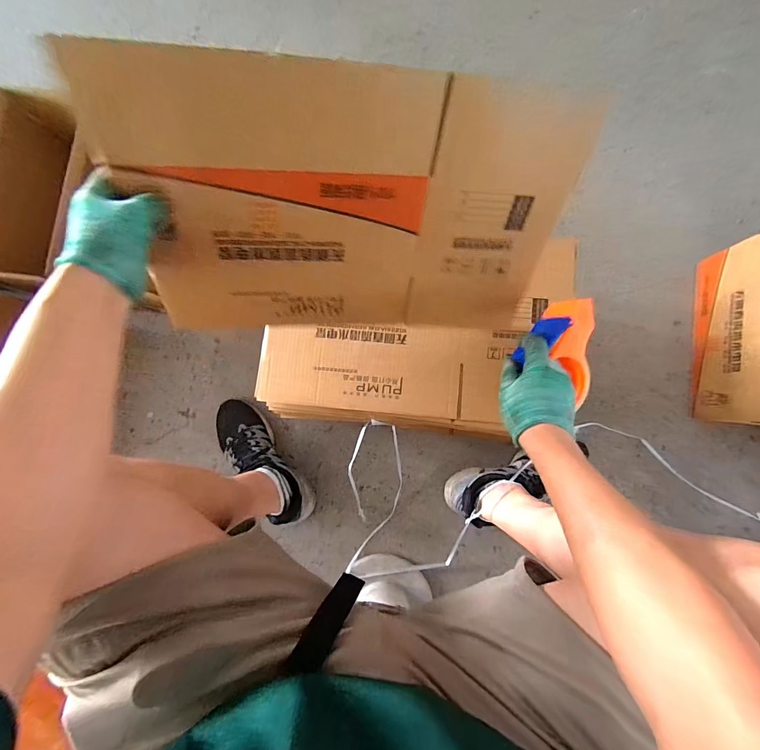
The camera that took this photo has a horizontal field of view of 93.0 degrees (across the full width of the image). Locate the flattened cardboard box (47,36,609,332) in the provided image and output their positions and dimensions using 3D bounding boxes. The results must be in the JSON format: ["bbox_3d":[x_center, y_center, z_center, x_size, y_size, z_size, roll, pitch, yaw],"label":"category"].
[{"bbox_3d":[-0.026,-0.176,0.435,0.489,0.296,0.021,-2,47,-9],"label":"flattened cardboard box"}]

